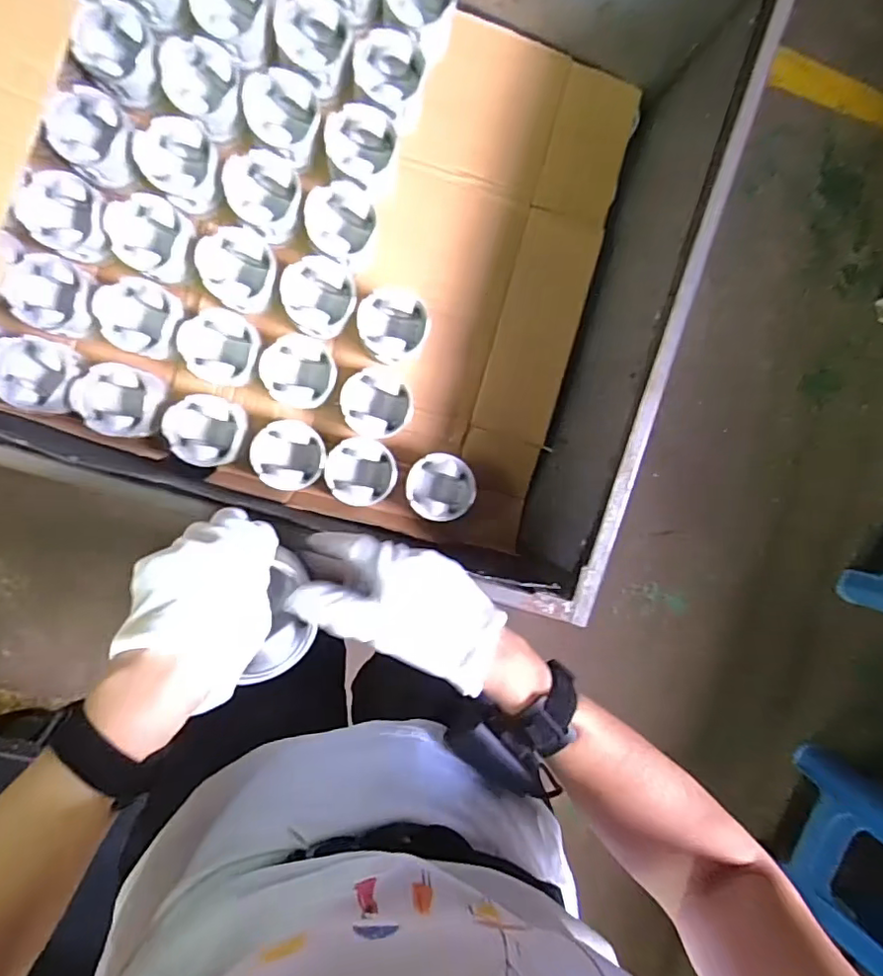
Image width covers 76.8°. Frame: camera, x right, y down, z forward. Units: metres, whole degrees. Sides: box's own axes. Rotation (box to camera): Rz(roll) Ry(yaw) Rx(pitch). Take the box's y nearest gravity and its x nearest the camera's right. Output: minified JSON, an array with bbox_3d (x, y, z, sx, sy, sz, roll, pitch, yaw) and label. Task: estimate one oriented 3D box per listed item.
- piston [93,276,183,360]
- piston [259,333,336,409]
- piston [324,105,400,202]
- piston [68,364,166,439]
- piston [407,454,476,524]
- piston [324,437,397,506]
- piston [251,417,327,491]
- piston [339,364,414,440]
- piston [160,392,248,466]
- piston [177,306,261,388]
[{"bbox_3d":[-0.390,-0.223,0.732,0.101,0.056,0.094,-1,95,-7],"label":"piston"},{"bbox_3d":[-0.195,-0.159,0.764,0.106,0.060,0.100,0,95,-8],"label":"piston"},{"bbox_3d":[-0.109,-0.456,0.772,0.099,0.081,0.101,-1,95,-7],"label":"piston"},{"bbox_3d":[-0.418,-0.115,0.738,0.106,0.067,0.092,17,93,-9],"label":"piston"},{"bbox_3d":[-0.002,-0.003,0.797,0.088,0.074,0.088,-1,95,-7],"label":"piston"},{"bbox_3d":[-0.113,-0.024,0.782,0.093,0.059,0.090,-1,95,-7],"label":"piston"},{"bbox_3d":[-0.209,-0.046,0.771,0.094,0.053,0.092,-1,95,-7],"label":"piston"},{"bbox_3d":[-0.090,-0.118,0.778,0.094,0.057,0.094,-1,95,-7],"label":"piston"},{"bbox_3d":[-0.314,-0.079,0.752,0.104,0.059,0.095,-1,95,-7],"label":"piston"},{"bbox_3d":[-0.293,-0.186,0.747,0.100,0.064,0.105,-1,95,-7],"label":"piston"}]

